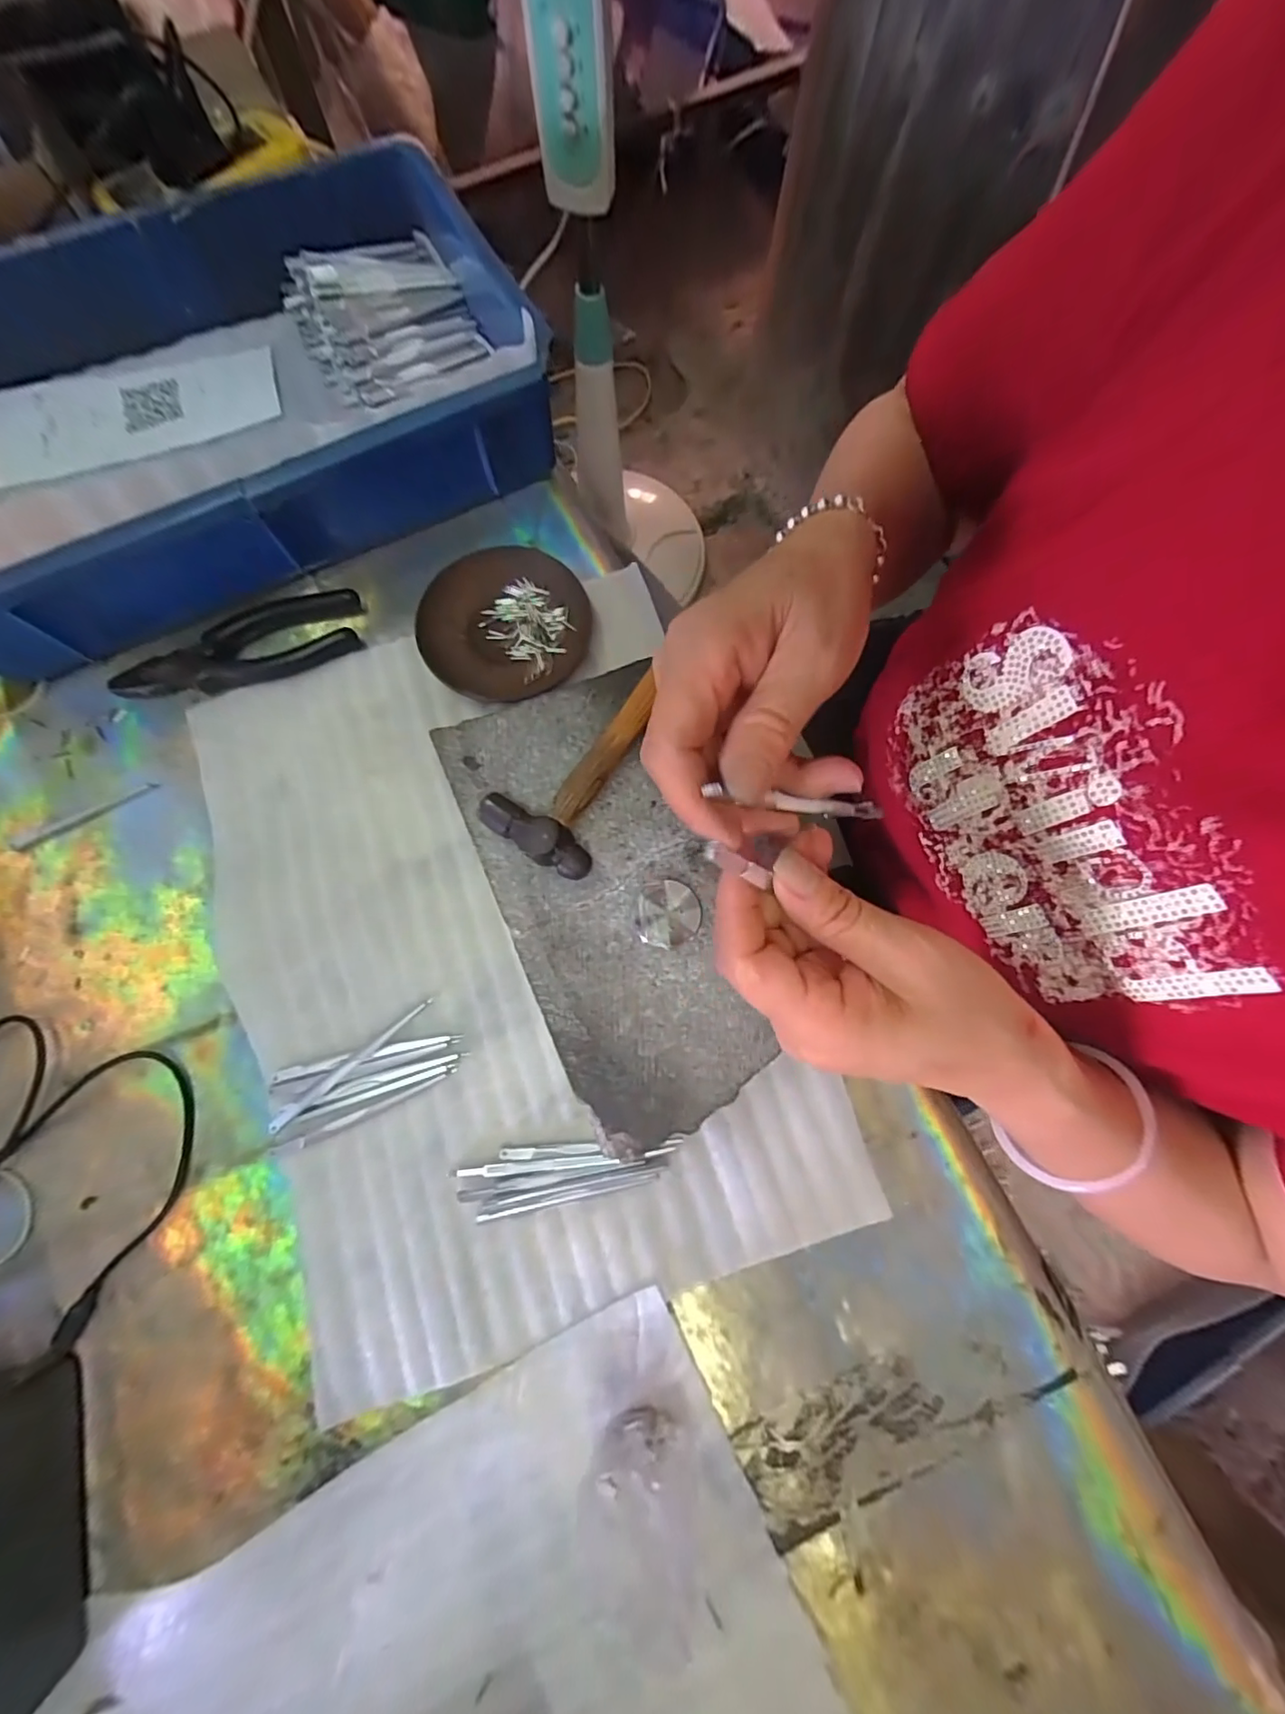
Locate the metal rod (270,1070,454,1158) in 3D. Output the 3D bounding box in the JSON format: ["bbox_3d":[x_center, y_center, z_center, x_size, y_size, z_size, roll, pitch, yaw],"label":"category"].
[{"bbox_3d":[-0.160,0.148,0.314,0.109,0.004,0.007,-22,78,-6],"label":"metal rod"}]

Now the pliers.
[{"bbox_3d":[-0.275,-0.142,0.375,0.163,0.018,0.049,-16,78,-5],"label":"pliers"}]

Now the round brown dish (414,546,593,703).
[{"bbox_3d":[-0.094,-0.162,0.379,0.114,0.014,0.108,0,77,-1],"label":"round brown dish"}]

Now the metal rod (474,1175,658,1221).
[{"bbox_3d":[-0.041,0.190,0.306,0.101,0.004,0.005,-11,77,-4],"label":"metal rod"}]

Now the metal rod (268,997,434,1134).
[{"bbox_3d":[-0.170,0.119,0.319,0.109,0.004,0.008,-41,81,-10],"label":"metal rod"}]

